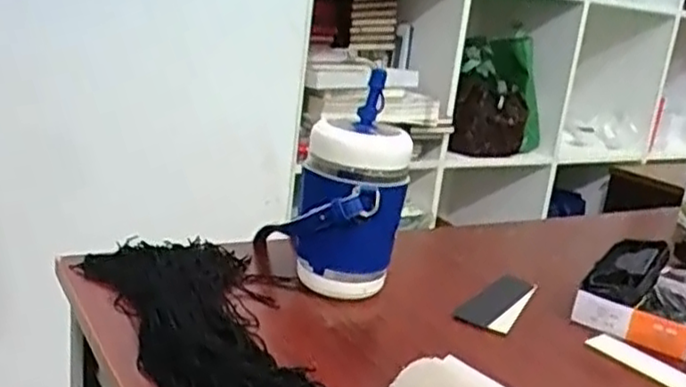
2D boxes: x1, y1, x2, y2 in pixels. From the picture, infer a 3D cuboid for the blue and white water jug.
[{"bbox_3d":[0.004,0.007,0.605,0.086,0.173,0.078,16,17,28],"label":"blue and white water jug"}]

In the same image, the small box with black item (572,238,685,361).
[{"bbox_3d":[0.282,0.089,0.637,0.102,0.061,0.125,18,18,32],"label":"small box with black item"}]

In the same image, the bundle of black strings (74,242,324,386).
[{"bbox_3d":[-0.100,0.086,0.496,0.119,0.022,0.288,1,17,-24],"label":"bundle of black strings"}]

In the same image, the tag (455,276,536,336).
[{"bbox_3d":[0.146,0.100,0.646,0.043,0.013,0.135,17,18,29],"label":"tag"}]

